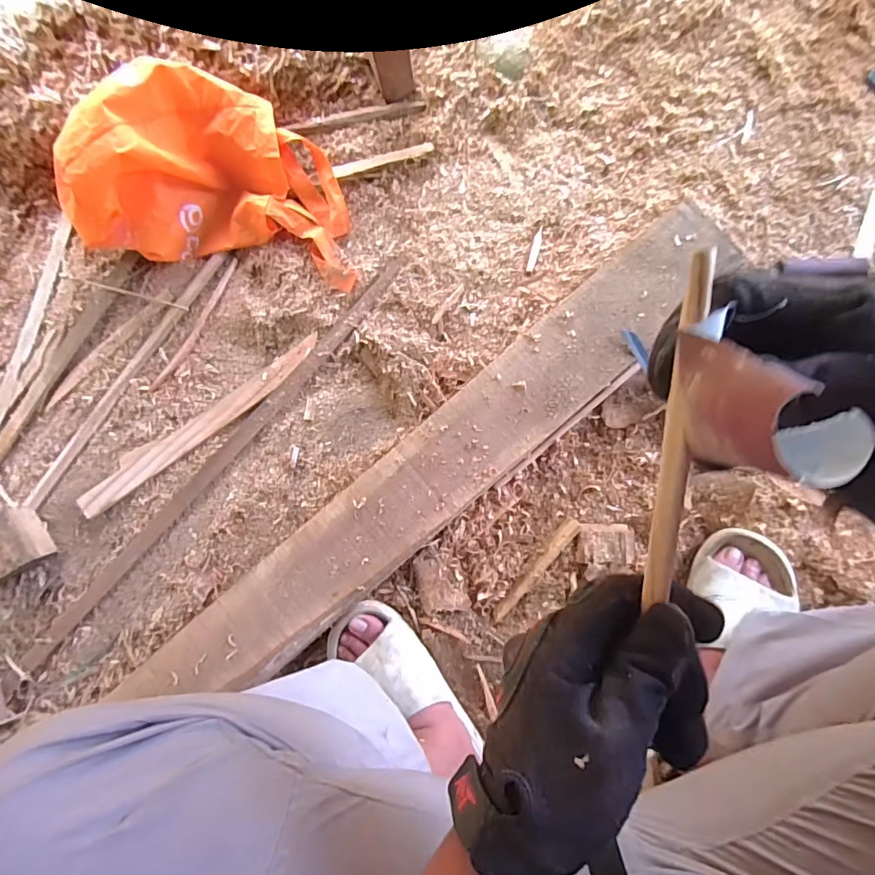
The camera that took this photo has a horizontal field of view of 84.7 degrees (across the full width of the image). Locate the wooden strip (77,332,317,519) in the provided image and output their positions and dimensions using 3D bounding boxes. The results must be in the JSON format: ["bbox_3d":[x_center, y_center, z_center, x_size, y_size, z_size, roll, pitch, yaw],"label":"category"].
[{"bbox_3d":[-0.352,-0.022,0.720,0.408,0.015,0.052,-35,70,-2],"label":"wooden strip"}]

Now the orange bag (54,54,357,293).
[{"bbox_3d":[-0.319,-0.383,0.687,0.386,0.165,0.243,6,84,7],"label":"orange bag"}]

